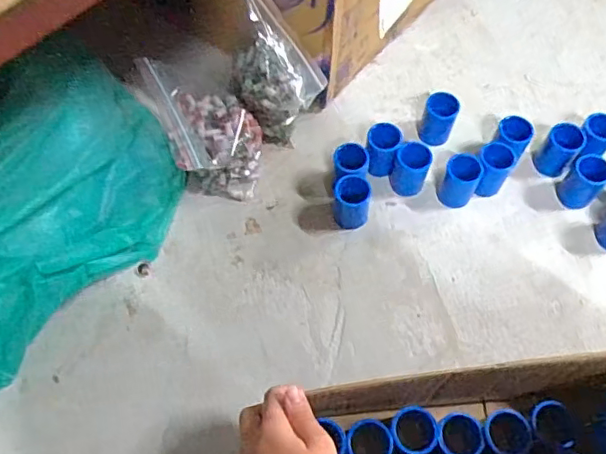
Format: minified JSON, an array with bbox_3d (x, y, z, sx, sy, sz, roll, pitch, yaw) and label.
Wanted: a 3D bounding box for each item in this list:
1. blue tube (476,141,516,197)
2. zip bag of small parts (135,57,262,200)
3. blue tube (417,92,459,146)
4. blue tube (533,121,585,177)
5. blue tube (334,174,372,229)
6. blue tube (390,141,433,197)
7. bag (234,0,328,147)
[{"bbox_3d":[0.212,-0.063,0.635,0.039,0.053,0.045,32,68,14],"label":"blue tube"},{"bbox_3d":[-0.100,-0.107,0.615,0.096,0.125,0.138,-22,66,-11],"label":"zip bag of small parts"},{"bbox_3d":[0.159,-0.124,0.659,0.039,0.059,0.040,0,64,0],"label":"blue tube"},{"bbox_3d":[0.292,-0.087,0.643,0.036,0.057,0.038,1,62,-2],"label":"blue tube"},{"bbox_3d":[0.054,-0.027,0.619,0.039,0.045,0.043,5,62,0],"label":"blue tube"},{"bbox_3d":[0.120,-0.065,0.631,0.036,0.054,0.039,1,62,-2],"label":"blue tube"},{"bbox_3d":[-0.033,-0.165,0.617,0.102,0.162,0.073,36,69,16],"label":"bag"}]

